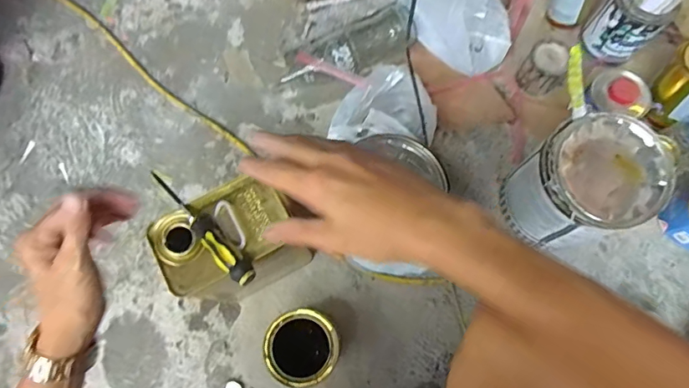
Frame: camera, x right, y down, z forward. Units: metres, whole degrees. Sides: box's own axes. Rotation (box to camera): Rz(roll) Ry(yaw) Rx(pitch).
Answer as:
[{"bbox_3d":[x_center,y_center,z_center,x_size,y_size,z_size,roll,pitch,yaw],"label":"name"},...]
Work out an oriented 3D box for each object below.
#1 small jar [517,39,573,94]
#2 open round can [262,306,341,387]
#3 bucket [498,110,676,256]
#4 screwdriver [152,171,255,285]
[{"bbox_3d":[0.356,-0.223,0.841,0.072,0.080,0.069,0,76,2],"label":"small jar"},{"bbox_3d":[-0.060,0.231,0.717,0.101,0.136,0.102,0,76,2],"label":"open round can"},{"bbox_3d":[0.351,-0.010,0.710,0.157,0.200,0.152,0,76,2],"label":"bucket"},{"bbox_3d":[-0.176,0.037,0.571,0.030,0.031,0.189,-44,79,-8],"label":"screwdriver"}]

